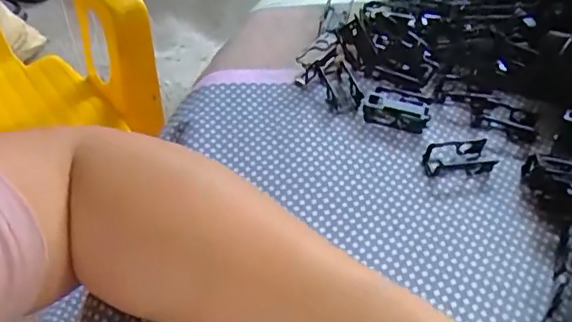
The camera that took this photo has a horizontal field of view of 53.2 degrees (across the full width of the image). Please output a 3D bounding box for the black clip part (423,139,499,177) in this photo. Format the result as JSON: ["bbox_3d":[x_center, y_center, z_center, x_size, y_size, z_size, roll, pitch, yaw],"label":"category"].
[{"bbox_3d":[0.103,-0.002,0.341,0.041,0.008,0.022,-5,48,-7],"label":"black clip part"}]

